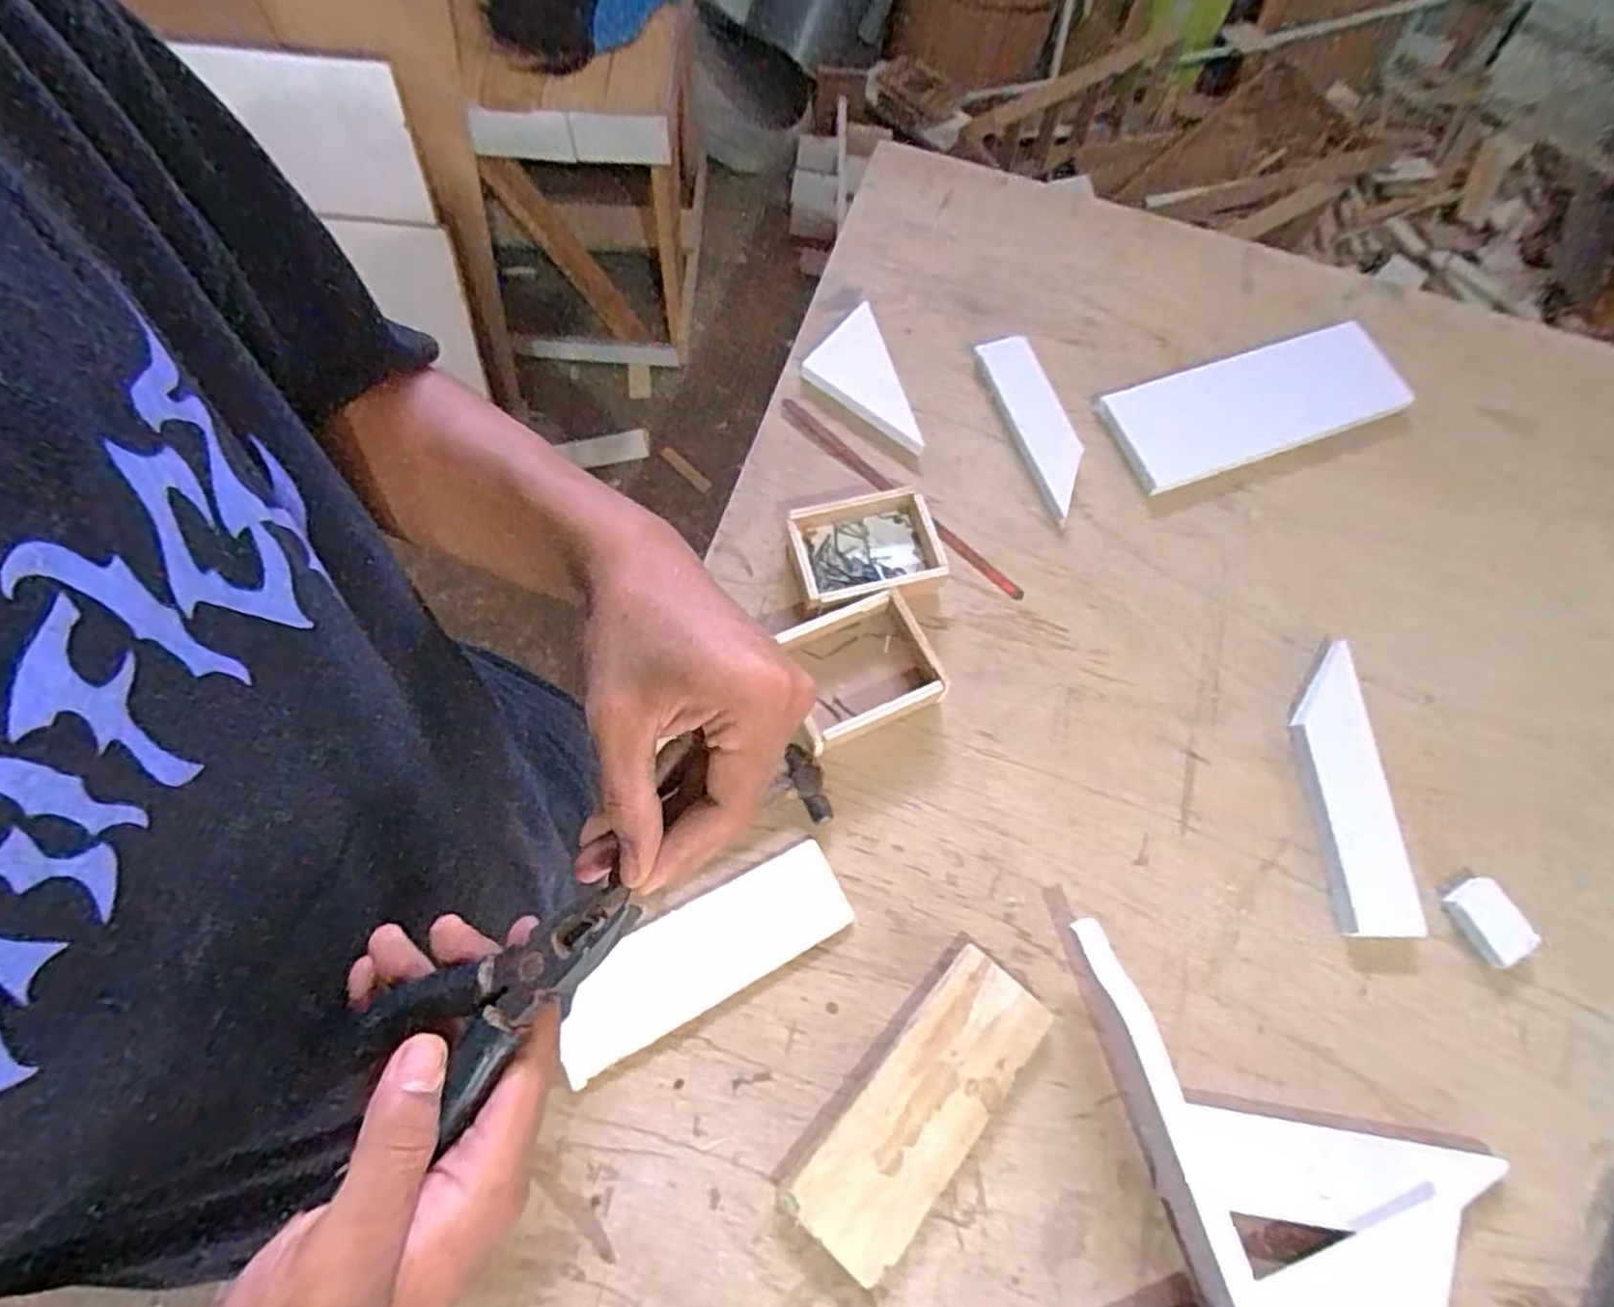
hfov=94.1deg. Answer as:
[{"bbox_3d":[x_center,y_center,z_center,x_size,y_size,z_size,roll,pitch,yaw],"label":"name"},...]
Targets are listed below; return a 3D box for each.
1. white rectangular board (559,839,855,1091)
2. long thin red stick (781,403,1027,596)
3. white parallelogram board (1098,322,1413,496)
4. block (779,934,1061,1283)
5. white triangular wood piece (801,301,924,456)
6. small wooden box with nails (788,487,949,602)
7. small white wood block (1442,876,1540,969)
[{"bbox_3d":[-0.082,0.233,0.587,0.234,0.017,0.076,-27,74,-11],"label":"white rectangular board"},{"bbox_3d":[0.091,-0.158,0.755,0.313,0.011,0.016,43,75,12],"label":"long thin red stick"},{"bbox_3d":[0.475,-0.264,0.795,0.320,0.023,0.113,-18,72,-8],"label":"white parallelogram board"},{"bbox_3d":[0.085,0.334,0.558,0.087,0.021,0.223,41,74,12],"label":"block"},{"bbox_3d":[0.048,-0.281,0.775,0.089,0.012,0.189,-14,72,-7],"label":"white triangular wood piece"},{"bbox_3d":[0.056,-0.096,0.699,0.129,0.048,0.097,-15,72,-7],"label":"small wooden box with nails"},{"bbox_3d":[0.572,0.223,0.629,0.042,0.016,0.068,-23,73,-9],"label":"small white wood block"}]

